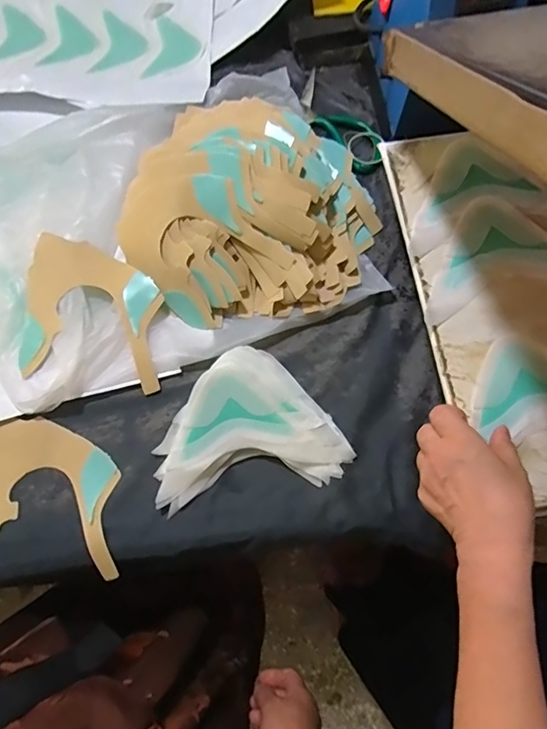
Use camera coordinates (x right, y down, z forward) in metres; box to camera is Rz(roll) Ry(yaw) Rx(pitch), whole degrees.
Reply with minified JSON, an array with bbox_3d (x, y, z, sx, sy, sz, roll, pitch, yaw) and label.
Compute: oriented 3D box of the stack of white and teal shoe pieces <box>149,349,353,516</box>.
[{"bbox_3d":[-0.038,0.096,0.530,0.197,0.037,0.181,-42,80,-10],"label":"stack of white and teal shoe pieces"}]

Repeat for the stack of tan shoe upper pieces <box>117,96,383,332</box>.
[{"bbox_3d":[-0.032,-0.203,0.568,0.310,0.072,0.282,-4,76,-1],"label":"stack of tan shoe upper pieces"}]

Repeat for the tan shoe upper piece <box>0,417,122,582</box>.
[{"bbox_3d":[-0.261,0.146,0.543,0.169,0.014,0.164,1,76,0],"label":"tan shoe upper piece"}]

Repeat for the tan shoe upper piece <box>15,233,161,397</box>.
[{"bbox_3d":[-0.218,-0.062,0.582,0.167,0.032,0.166,5,76,1],"label":"tan shoe upper piece"}]

